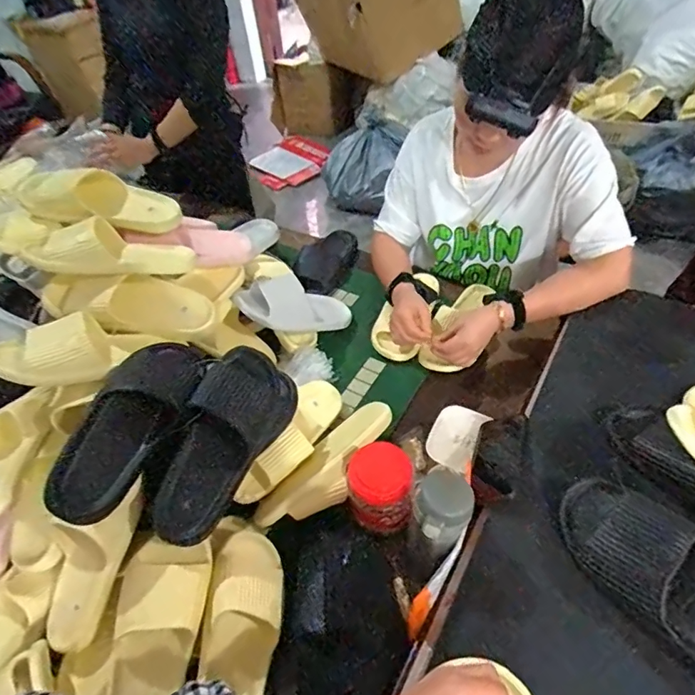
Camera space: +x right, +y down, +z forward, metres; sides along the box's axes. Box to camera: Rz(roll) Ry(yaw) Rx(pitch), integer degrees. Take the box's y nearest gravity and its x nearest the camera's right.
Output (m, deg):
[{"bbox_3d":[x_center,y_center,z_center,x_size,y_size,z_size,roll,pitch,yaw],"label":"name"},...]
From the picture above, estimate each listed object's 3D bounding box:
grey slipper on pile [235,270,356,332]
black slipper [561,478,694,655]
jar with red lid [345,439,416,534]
[{"bbox_3d":[-0.102,-0.086,0.946,0.246,0.084,0.090,6,33,-41],"label":"grey slipper on pile"},{"bbox_3d":[0.367,0.255,0.512,0.107,0.066,0.277,-35,52,-24],"label":"black slipper"},{"bbox_3d":[0.046,0.199,0.670,0.092,0.123,0.094,-4,46,3],"label":"jar with red lid"}]

